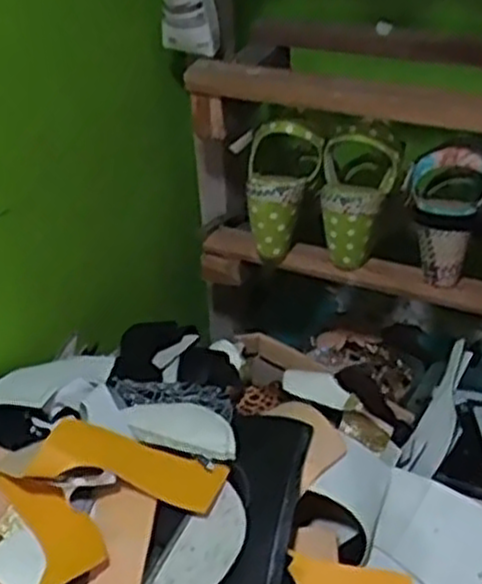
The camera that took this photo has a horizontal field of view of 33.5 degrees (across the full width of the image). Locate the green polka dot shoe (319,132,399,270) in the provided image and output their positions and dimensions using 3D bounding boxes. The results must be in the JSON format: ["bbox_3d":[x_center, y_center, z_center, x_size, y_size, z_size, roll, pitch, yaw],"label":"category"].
[{"bbox_3d":[0.122,-0.097,0.823,0.078,0.127,0.083,3,34,8],"label":"green polka dot shoe"}]

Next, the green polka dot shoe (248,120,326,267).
[{"bbox_3d":[0.035,-0.105,0.839,0.081,0.146,0.064,11,8,14],"label":"green polka dot shoe"}]

